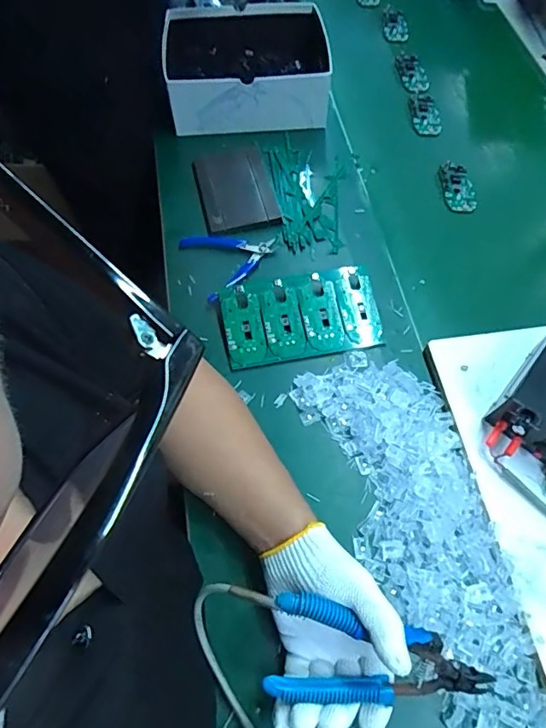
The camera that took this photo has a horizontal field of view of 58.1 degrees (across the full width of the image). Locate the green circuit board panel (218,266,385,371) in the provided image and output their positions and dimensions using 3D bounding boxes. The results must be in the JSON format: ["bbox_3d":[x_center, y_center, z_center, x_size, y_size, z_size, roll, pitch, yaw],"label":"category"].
[{"bbox_3d":[0.033,-0.057,0.591,0.184,0.011,0.107,-12,72,-8],"label":"green circuit board panel"}]

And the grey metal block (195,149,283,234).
[{"bbox_3d":[-0.049,-0.239,0.676,0.099,0.015,0.138,-12,63,-7],"label":"grey metal block"}]

